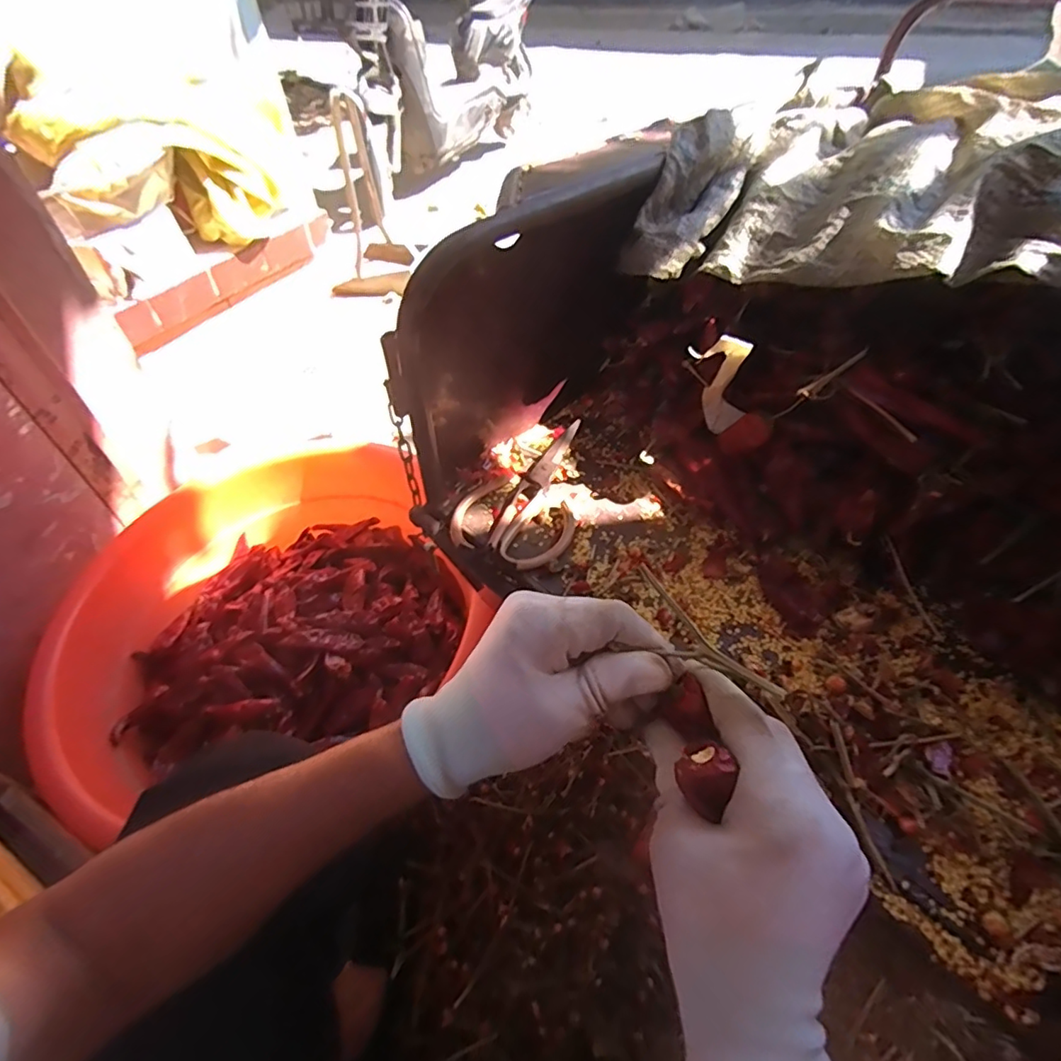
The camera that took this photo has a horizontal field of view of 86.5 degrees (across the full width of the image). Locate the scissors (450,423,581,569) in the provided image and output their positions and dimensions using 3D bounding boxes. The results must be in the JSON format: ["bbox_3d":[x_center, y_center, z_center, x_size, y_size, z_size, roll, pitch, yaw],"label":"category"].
[{"bbox_3d":[0.006,-0.041,0.538,0.107,0.016,0.181,19,51,18],"label":"scissors"}]

